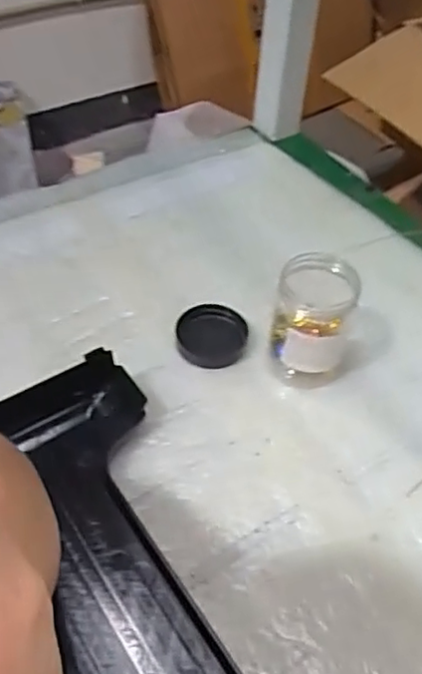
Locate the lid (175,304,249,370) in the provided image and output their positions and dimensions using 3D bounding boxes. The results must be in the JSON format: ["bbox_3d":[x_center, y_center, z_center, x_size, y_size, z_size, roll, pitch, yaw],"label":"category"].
[{"bbox_3d":[0.000,-0.001,0.537,0.056,0.011,0.059,1,48,-2],"label":"lid"}]

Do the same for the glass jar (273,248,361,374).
[{"bbox_3d":[0.075,-0.011,0.492,0.054,0.088,0.051,1,48,-2],"label":"glass jar"}]

